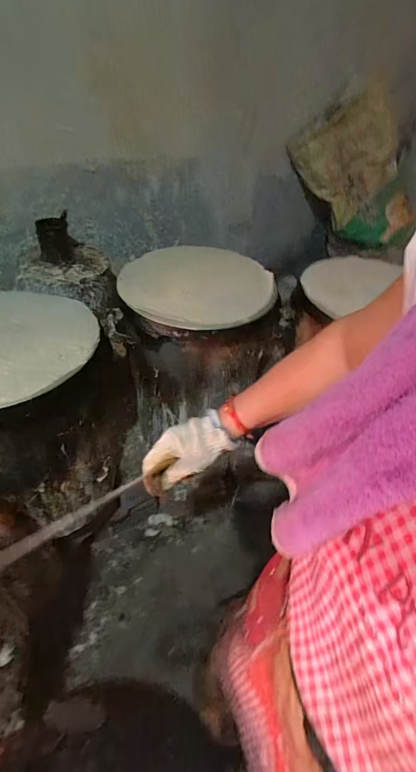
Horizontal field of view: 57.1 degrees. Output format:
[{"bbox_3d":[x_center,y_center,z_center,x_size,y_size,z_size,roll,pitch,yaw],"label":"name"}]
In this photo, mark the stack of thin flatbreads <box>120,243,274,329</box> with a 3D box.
[{"bbox_3d":[-0.009,-0.261,0.944,0.346,0.033,0.378,22,46,17],"label":"stack of thin flatbreads"}]

